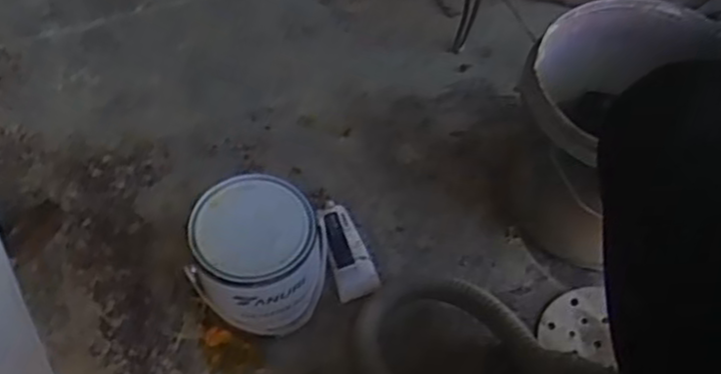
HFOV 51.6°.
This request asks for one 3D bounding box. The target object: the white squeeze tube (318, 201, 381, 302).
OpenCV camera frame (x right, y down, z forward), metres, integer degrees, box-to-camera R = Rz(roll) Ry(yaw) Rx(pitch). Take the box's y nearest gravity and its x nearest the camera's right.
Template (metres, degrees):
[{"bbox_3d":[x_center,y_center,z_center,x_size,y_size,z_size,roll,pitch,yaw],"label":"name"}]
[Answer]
[{"bbox_3d":[-0.022,0.079,0.994,0.055,0.041,0.137,-18,57,-12],"label":"white squeeze tube"}]

